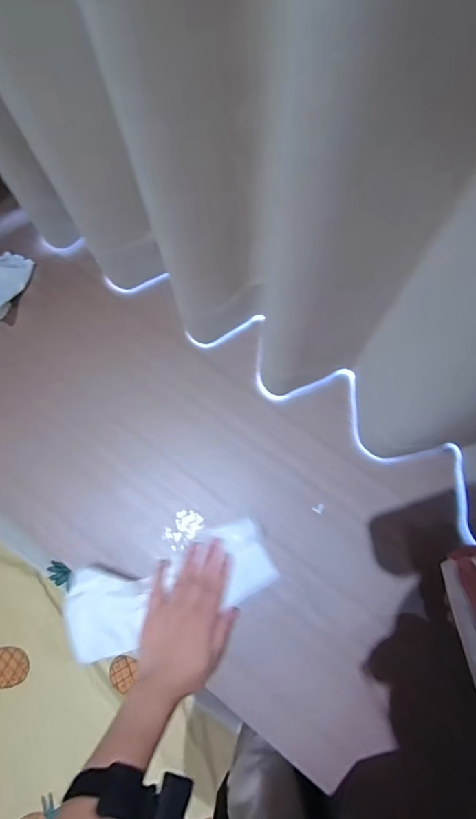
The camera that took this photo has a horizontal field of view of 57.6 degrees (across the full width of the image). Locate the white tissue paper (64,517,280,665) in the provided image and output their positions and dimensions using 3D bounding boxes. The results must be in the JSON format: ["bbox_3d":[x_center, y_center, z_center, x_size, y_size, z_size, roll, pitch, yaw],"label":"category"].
[{"bbox_3d":[-0.077,0.205,0.505,0.237,0.033,0.094,-17,76,-12],"label":"white tissue paper"}]

